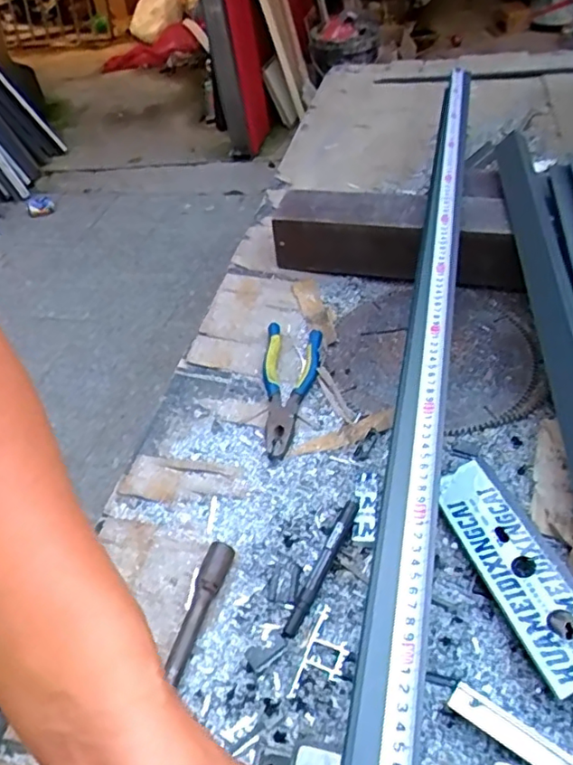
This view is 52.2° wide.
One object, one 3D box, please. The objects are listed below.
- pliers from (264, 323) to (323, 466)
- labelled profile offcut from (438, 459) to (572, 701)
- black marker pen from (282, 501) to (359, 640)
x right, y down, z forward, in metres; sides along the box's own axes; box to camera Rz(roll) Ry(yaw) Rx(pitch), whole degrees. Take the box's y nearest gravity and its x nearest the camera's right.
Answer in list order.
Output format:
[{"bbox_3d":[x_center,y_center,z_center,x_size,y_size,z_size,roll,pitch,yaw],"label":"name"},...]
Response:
[{"bbox_3d":[-0.001,0.003,0.667,0.064,0.013,0.185,3,46,8],"label":"pliers"},{"bbox_3d":[0.192,0.149,0.492,0.059,0.033,0.209,-16,45,-7],"label":"labelled profile offcut"},{"bbox_3d":[0.031,0.158,0.509,0.014,0.014,0.133,19,50,22],"label":"black marker pen"}]

